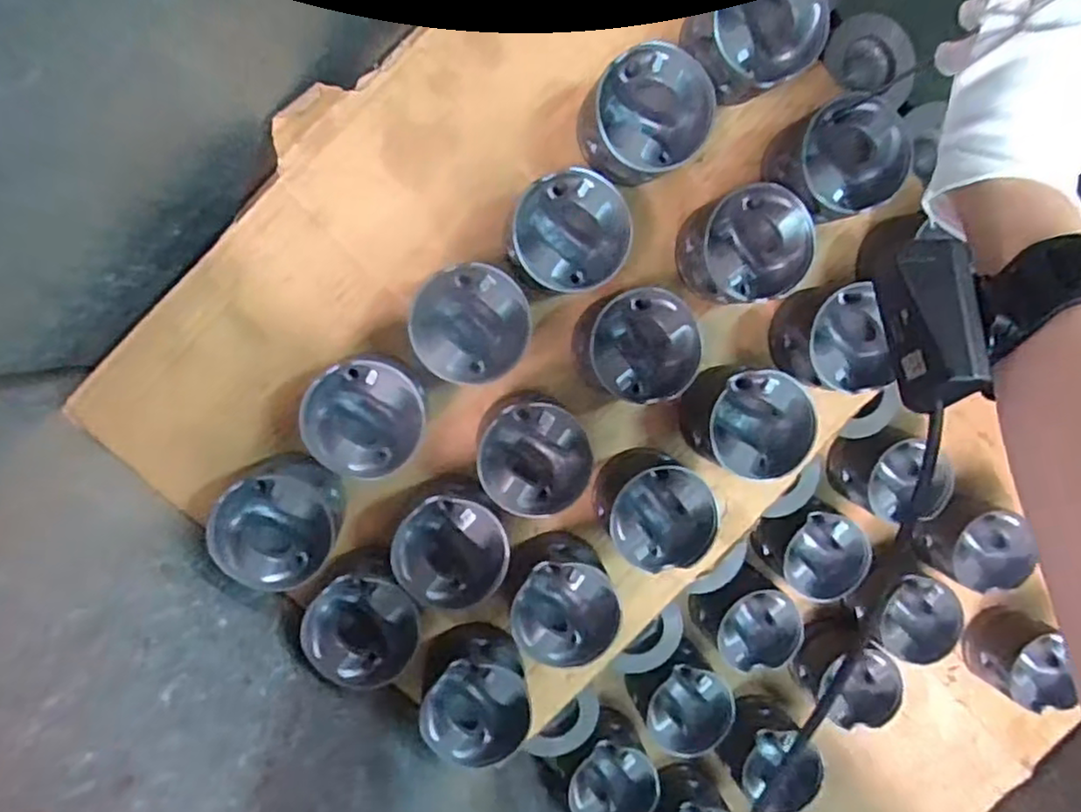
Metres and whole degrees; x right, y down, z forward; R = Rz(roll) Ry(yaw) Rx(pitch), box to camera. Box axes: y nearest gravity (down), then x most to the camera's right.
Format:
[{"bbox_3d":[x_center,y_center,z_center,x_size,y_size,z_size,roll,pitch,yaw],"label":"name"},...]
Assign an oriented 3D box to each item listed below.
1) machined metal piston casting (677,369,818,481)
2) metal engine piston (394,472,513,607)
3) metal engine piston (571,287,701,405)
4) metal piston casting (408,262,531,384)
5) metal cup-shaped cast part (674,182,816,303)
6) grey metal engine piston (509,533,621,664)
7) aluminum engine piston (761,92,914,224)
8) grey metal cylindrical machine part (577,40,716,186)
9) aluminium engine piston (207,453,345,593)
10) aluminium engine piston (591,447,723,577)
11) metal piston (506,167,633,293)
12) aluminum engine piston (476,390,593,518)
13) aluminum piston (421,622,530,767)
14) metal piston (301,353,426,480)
[{"bbox_3d":[0.172,0.012,0.572,0.084,0.077,0.086,-1,97,-7],"label":"machined metal piston casting"},{"bbox_3d":[-0.072,0.111,0.553,0.088,0.067,0.096,-16,98,-5],"label":"metal engine piston"},{"bbox_3d":[0.074,-0.049,0.551,0.088,0.071,0.088,-9,98,-6],"label":"metal engine piston"},{"bbox_3d":[-0.055,-0.063,0.528,0.085,0.073,0.085,-1,97,-7],"label":"metal piston casting"},{"bbox_3d":[0.162,-0.127,0.546,0.083,0.071,0.086,-15,98,-5],"label":"metal cup-shaped cast part"},{"bbox_3d":[0.018,0.161,0.573,0.086,0.077,0.088,-1,97,-7],"label":"grey metal engine piston"},{"bbox_3d":[0.233,-0.193,0.540,0.083,0.085,0.082,-1,97,-7],"label":"aluminum engine piston"},{"bbox_3d":[0.079,-0.223,0.523,0.093,0.072,0.086,-1,97,-7],"label":"grey metal cylindrical machine part"},{"bbox_3d":[-0.203,0.088,0.532,0.088,0.064,0.094,-1,97,-7],"label":"aluminium engine piston"},{"bbox_3d":[0.095,0.086,0.573,0.086,0.072,0.084,-1,97,-7],"label":"aluminium engine piston"},{"bbox_3d":[0.018,-0.132,0.530,0.090,0.065,0.090,-1,97,-7],"label":"metal piston"},{"bbox_3d":[-0.007,0.036,0.552,0.086,0.068,0.091,-1,97,-7],"label":"aluminum engine piston"},{"bbox_3d":[-0.056,0.245,0.579,0.089,0.073,0.100,-7,98,-6],"label":"aluminum piston"},{"bbox_3d":[-0.134,0.006,0.527,0.084,0.067,0.089,-1,97,-7],"label":"metal piston"}]

